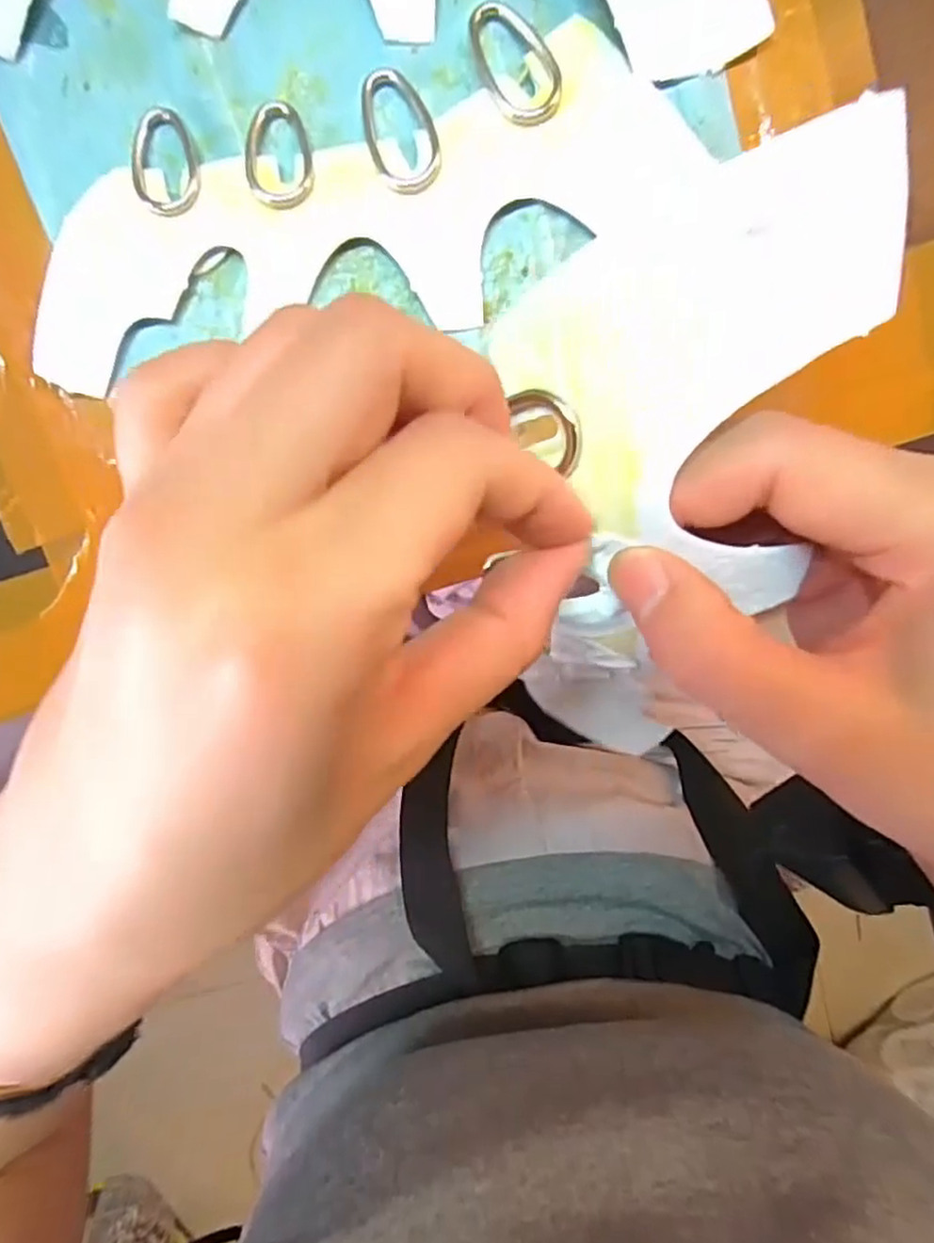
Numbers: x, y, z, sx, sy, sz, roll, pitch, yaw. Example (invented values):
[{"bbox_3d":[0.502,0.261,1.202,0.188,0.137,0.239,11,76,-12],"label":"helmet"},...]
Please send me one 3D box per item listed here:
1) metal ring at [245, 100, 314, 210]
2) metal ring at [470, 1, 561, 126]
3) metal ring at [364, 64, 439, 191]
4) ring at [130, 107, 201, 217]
[{"bbox_3d":[-0.054,-0.135,0.195,0.019,0.004,0.029,4,100,-1],"label":"metal ring"},{"bbox_3d":[0.014,-0.158,0.191,0.019,0.004,0.034,-30,99,5],"label":"metal ring"},{"bbox_3d":[-0.020,-0.142,0.194,0.019,0.004,0.034,-17,100,3],"label":"metal ring"},{"bbox_3d":[-0.089,-0.135,0.197,0.019,0.004,0.029,-6,100,1],"label":"ring"}]

